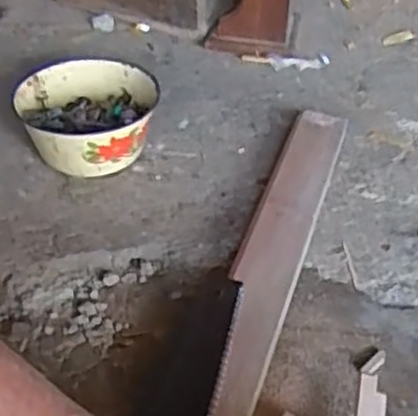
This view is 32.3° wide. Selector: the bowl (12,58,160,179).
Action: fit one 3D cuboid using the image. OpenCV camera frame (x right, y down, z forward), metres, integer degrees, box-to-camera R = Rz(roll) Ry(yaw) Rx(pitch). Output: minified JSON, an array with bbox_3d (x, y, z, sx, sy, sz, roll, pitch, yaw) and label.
[{"bbox_3d":[-0.159,-0.112,0.949,0.175,0.091,0.167,0,41,0],"label":"bowl"}]

